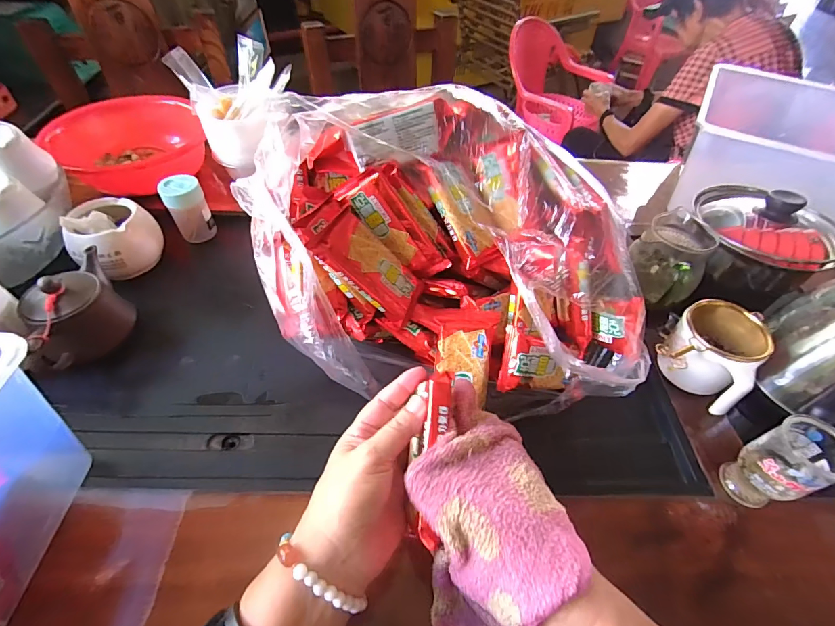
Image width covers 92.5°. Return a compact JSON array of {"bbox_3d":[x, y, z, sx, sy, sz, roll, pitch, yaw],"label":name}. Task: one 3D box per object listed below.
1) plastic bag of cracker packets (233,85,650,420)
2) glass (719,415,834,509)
[{"bbox_3d":[0.031,-0.054,0.395,0.336,0.213,0.243,-4,51,-6],"label":"plastic bag of cracker packets"},{"bbox_3d":[0.300,0.128,0.332,0.047,0.088,0.047,-12,52,-13],"label":"glass"}]

